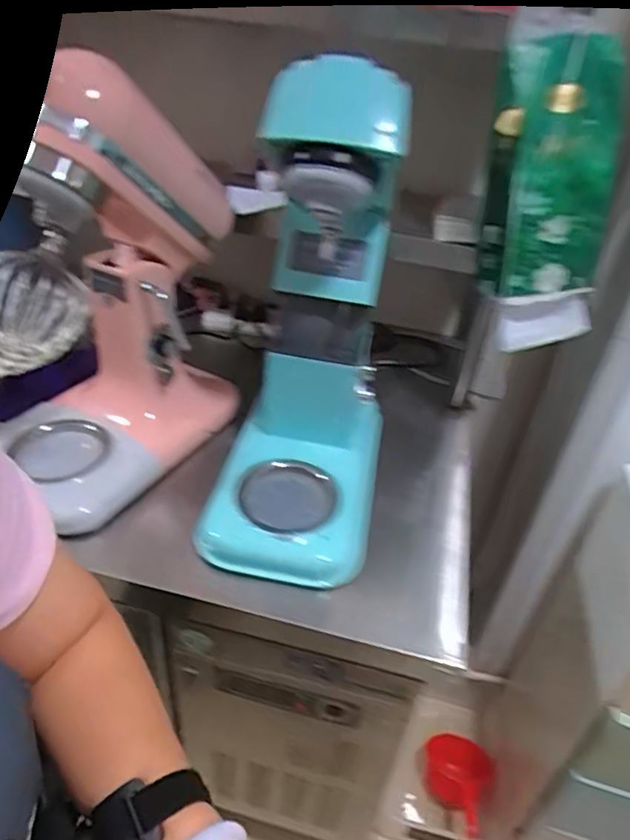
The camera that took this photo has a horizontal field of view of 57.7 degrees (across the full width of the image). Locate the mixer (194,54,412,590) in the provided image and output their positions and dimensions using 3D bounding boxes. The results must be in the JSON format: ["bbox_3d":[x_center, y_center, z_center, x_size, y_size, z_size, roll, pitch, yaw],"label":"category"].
[{"bbox_3d":[-0.016,-0.097,0.681,0.186,0.515,0.333,9,37,4],"label":"mixer"}]

